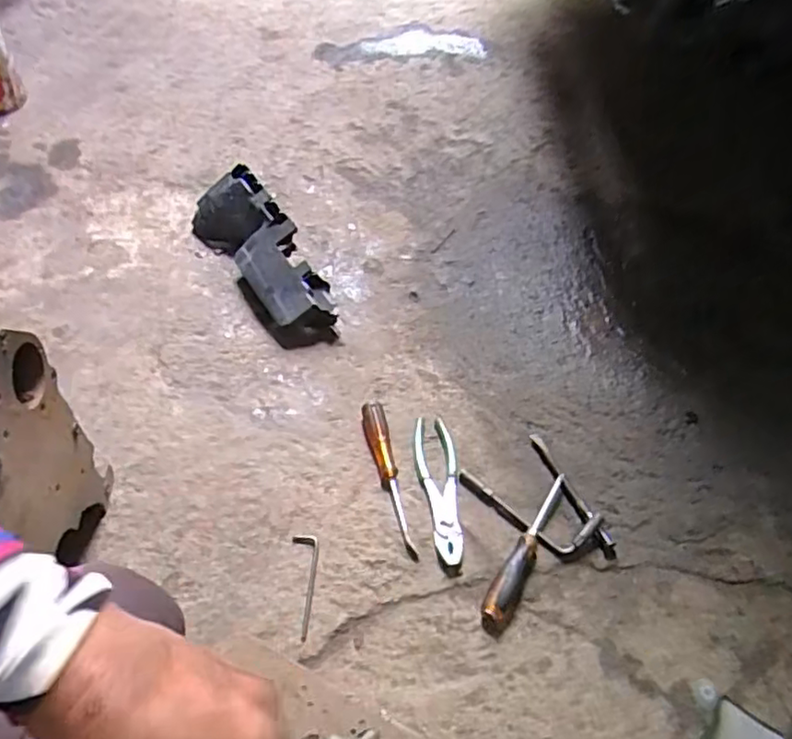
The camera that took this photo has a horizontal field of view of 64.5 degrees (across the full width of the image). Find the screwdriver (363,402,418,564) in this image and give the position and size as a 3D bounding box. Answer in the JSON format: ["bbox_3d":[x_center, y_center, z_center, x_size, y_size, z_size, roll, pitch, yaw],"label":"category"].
[{"bbox_3d":[-0.010,0.130,0.768,0.027,0.022,0.205,-8,53,-10],"label":"screwdriver"}]

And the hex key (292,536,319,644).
[{"bbox_3d":[-0.098,0.238,0.689,0.028,0.004,0.113,-3,52,-6],"label":"hex key"}]

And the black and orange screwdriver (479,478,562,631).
[{"bbox_3d":[0.153,0.202,0.730,0.031,0.030,0.201,25,54,15],"label":"black and orange screwdriver"}]

